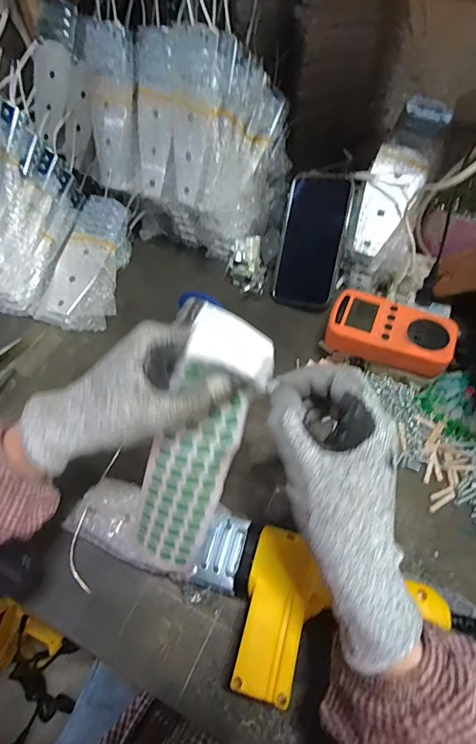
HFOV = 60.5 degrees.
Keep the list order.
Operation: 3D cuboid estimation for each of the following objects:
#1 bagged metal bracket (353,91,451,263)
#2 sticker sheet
[{"bbox_3d":[0.187,-0.226,0.484,0.060,0.015,0.189,26,96,15],"label":"bagged metal bracket"},{"bbox_3d":[-0.031,0.062,0.302,0.060,0.220,0.042,21,19,12],"label":"sticker sheet"}]

